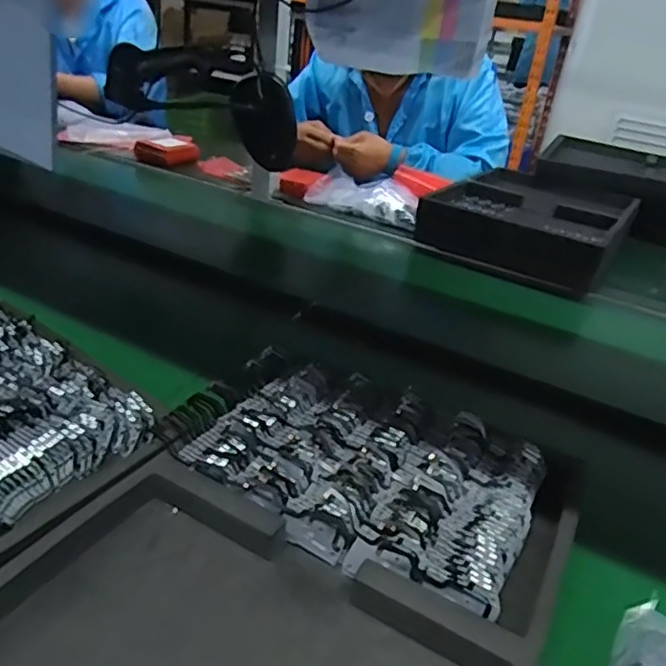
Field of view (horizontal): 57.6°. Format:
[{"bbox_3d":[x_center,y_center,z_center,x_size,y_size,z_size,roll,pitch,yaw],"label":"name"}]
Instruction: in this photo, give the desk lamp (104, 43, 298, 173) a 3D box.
[{"bbox_3d":[-0.209,-0.403,1.034,0.333,0.165,0.082,7,23,-39],"label":"desk lamp"}]

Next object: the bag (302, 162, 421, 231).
[{"bbox_3d":[0.061,-0.250,1.121,0.223,0.057,0.096,19,31,21],"label":"bag"}]

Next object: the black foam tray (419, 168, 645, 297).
[{"bbox_3d":[0.362,-0.212,1.094,0.299,0.067,0.396,21,32,25],"label":"black foam tray"}]

